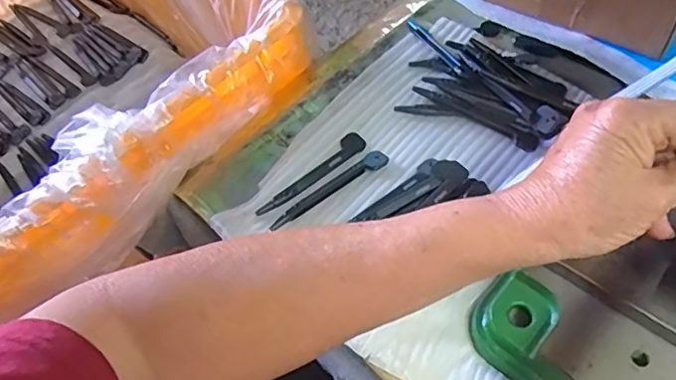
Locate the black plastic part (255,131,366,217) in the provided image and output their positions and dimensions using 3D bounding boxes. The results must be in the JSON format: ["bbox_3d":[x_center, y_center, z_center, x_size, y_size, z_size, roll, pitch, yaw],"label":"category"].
[{"bbox_3d":[-0.019,-0.012,0.420,0.099,0.007,0.016,-41,63,-19],"label":"black plastic part"}]

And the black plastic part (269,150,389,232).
[{"bbox_3d":[-0.005,0.000,0.414,0.097,0.004,0.014,-35,62,-17],"label":"black plastic part"}]

